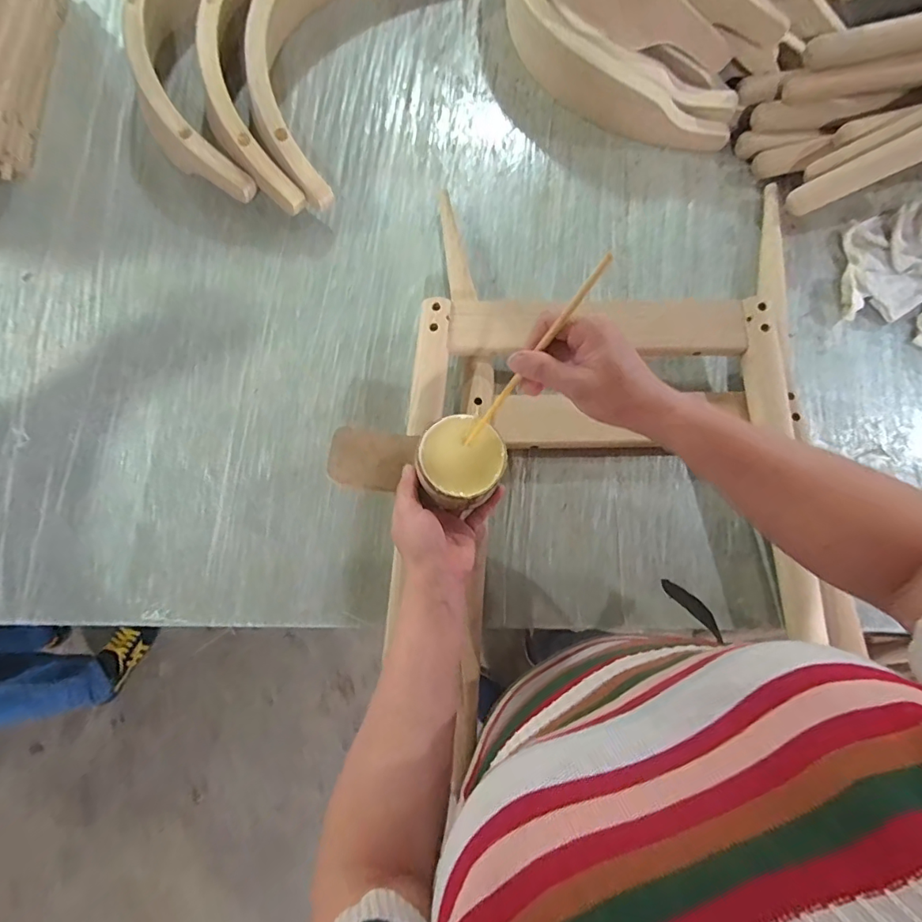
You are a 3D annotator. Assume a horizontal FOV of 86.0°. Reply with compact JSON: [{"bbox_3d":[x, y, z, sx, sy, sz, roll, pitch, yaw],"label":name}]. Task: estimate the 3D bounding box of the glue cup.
[{"bbox_3d":[0.001,0.003,0.465,0.080,0.055,0.075,0,75,1],"label":"glue cup"}]

